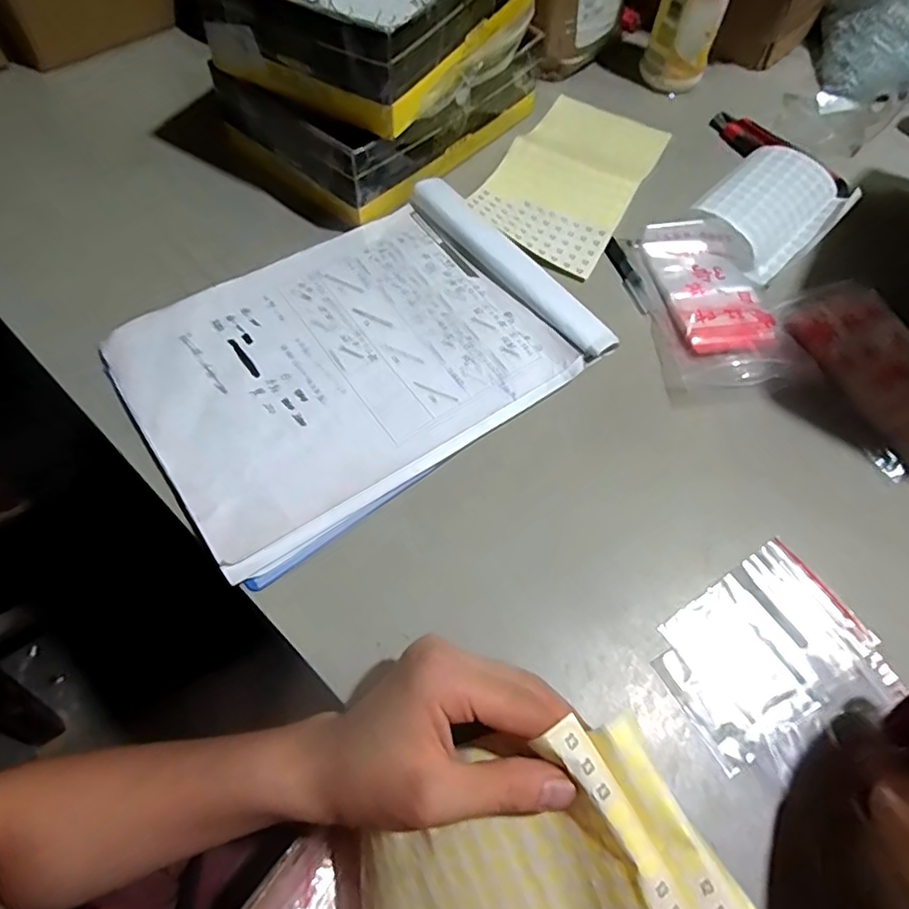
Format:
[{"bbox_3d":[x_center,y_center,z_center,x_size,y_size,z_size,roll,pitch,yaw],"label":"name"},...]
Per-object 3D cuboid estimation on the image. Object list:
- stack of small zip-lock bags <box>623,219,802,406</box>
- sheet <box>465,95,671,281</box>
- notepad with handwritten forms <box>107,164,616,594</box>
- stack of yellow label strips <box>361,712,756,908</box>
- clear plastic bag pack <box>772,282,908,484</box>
[{"bbox_3d":[0.209,-0.123,0.474,0.101,0.027,0.171,-3,62,-5],"label":"stack of small zip-lock bags"},{"bbox_3d":[0.114,-0.270,0.550,0.124,0.012,0.232,27,64,11],"label":"sheet"},{"bbox_3d":[-0.070,-0.081,0.432,0.312,0.018,0.223,-33,69,-19],"label":"notepad with handwritten forms"},{"bbox_3d":[0.021,0.221,0.288,0.207,0.031,0.127,-34,78,22],"label":"stack of yellow label strips"},{"bbox_3d":[0.327,-0.069,0.450,0.098,0.026,0.161,-19,65,-13],"label":"clear plastic bag pack"}]

